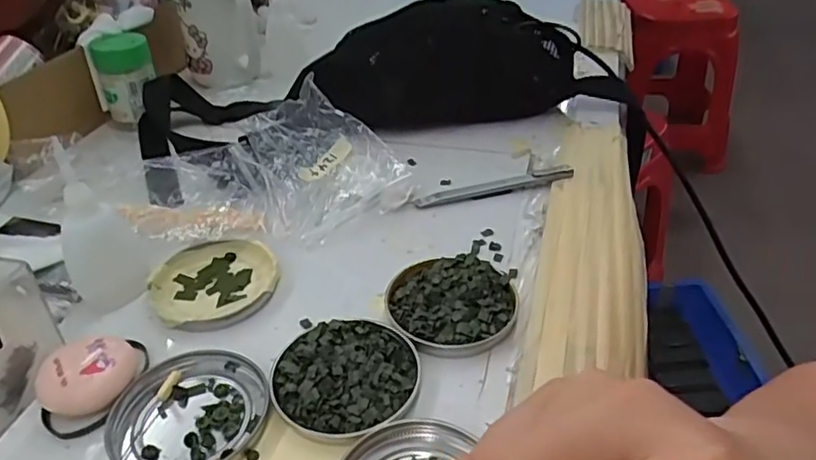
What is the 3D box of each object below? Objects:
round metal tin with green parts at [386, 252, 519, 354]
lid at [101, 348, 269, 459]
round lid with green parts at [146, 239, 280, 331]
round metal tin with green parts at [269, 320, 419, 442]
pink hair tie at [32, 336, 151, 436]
[{"bbox_3d":[0.026,0.042,0.373,0.078,0.016,0.079,-2,37,2],"label":"round metal tin with green parts"},{"bbox_3d":[-0.114,0.095,0.320,0.074,0.007,0.076,-2,37,2],"label":"lid"},{"bbox_3d":[-0.125,0.034,0.400,0.080,0.011,0.076,-2,37,2],"label":"round lid with green parts"},{"bbox_3d":[-0.034,0.078,0.331,0.075,0.013,0.075,-2,37,2],"label":"round metal tin with green parts"},{"bbox_3d":[-0.168,0.080,0.329,0.057,0.021,0.044,-27,44,-29],"label":"pink hair tie"}]

